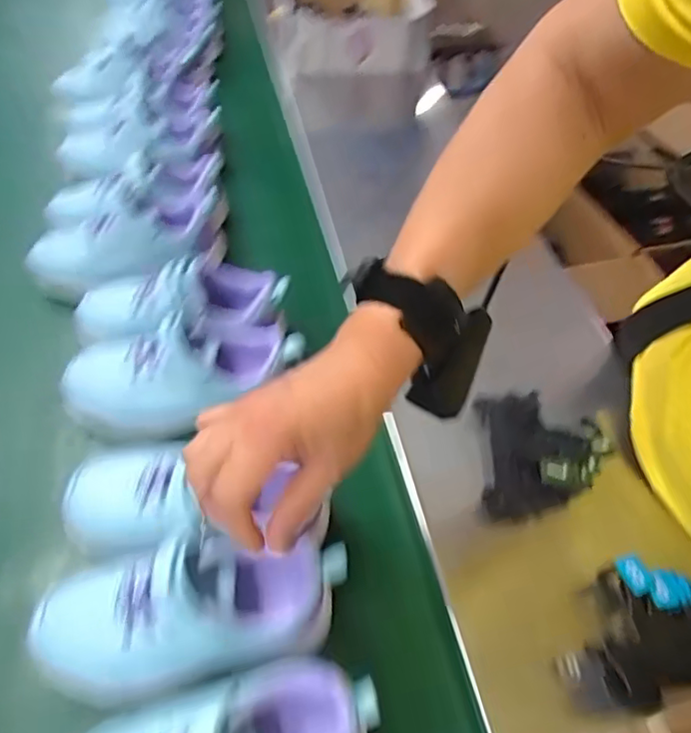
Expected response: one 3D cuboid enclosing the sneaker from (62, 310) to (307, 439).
[{"bbox_3d":[-0.137,-0.002,0.474,0.195,0.068,0.086,-15,52,-1],"label":"sneaker"}]

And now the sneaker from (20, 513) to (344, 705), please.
[{"bbox_3d":[-0.097,0.155,0.355,0.194,0.072,0.076,-7,51,-11],"label":"sneaker"}]

